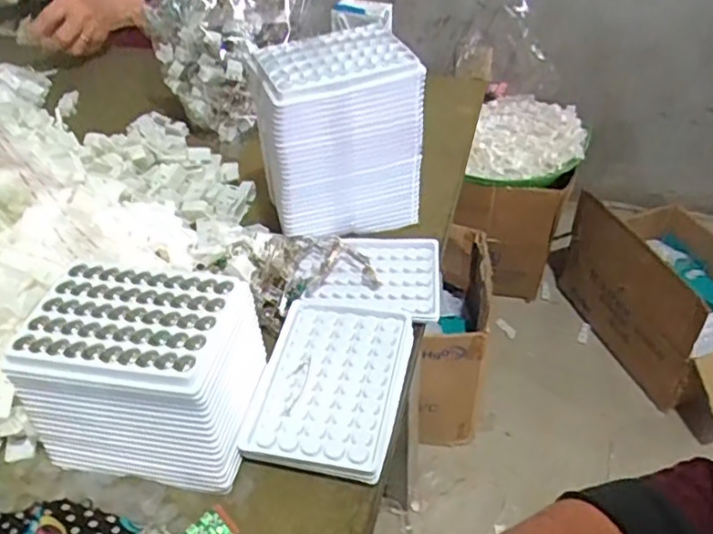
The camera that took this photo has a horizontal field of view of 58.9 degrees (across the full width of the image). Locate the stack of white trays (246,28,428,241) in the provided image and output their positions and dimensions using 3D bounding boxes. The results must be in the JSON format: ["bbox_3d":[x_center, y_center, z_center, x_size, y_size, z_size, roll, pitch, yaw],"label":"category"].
[{"bbox_3d":[-0.016,-0.119,0.573,0.140,0.148,0.096,-11,43,-9],"label":"stack of white trays"}]

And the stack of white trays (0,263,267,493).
[{"bbox_3d":[-0.140,0.066,0.415,0.132,0.083,0.099,3,43,6],"label":"stack of white trays"}]

